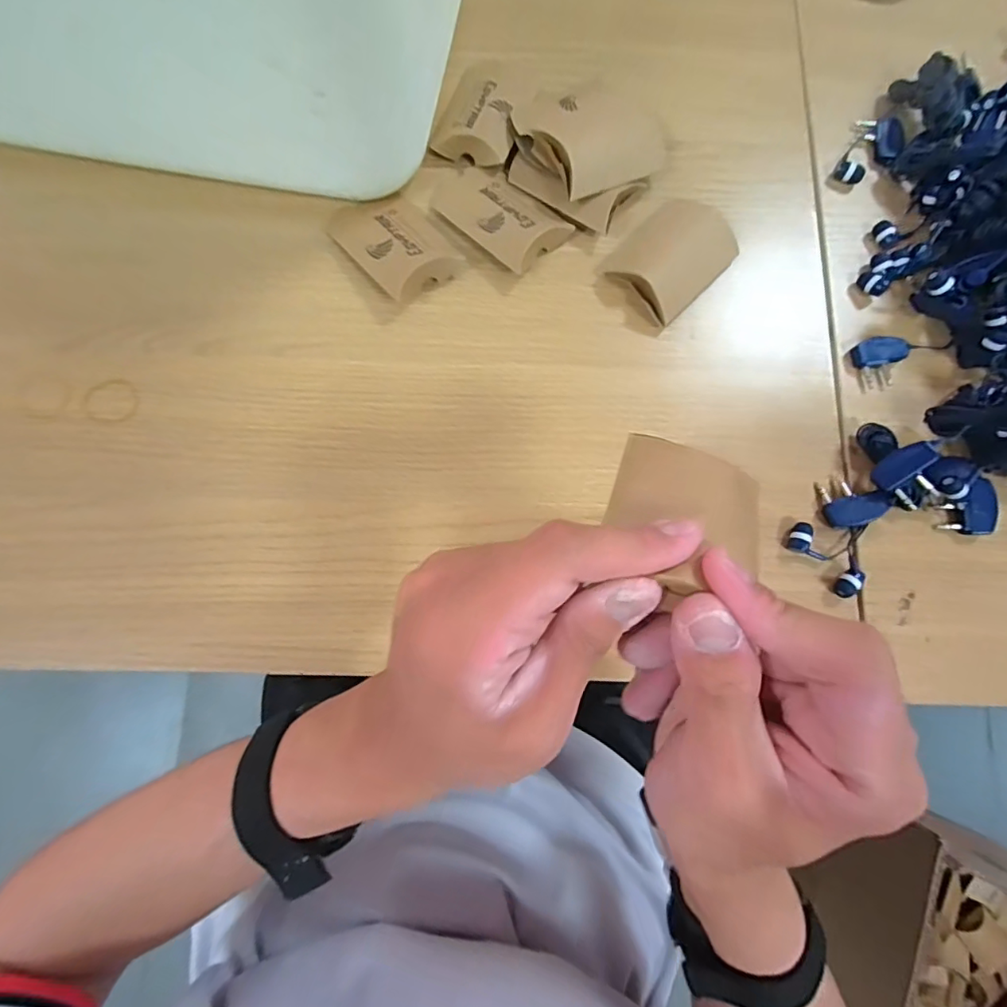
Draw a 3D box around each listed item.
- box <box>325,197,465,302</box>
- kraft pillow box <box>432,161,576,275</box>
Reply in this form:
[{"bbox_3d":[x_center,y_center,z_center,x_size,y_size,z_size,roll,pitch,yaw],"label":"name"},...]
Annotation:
[{"bbox_3d":[-0.075,-0.179,0.344,0.058,0.017,0.086,-40,81,-9],"label":"box"},{"bbox_3d":[-0.005,-0.201,0.350,0.092,0.014,0.051,41,80,7],"label":"kraft pillow box"}]

